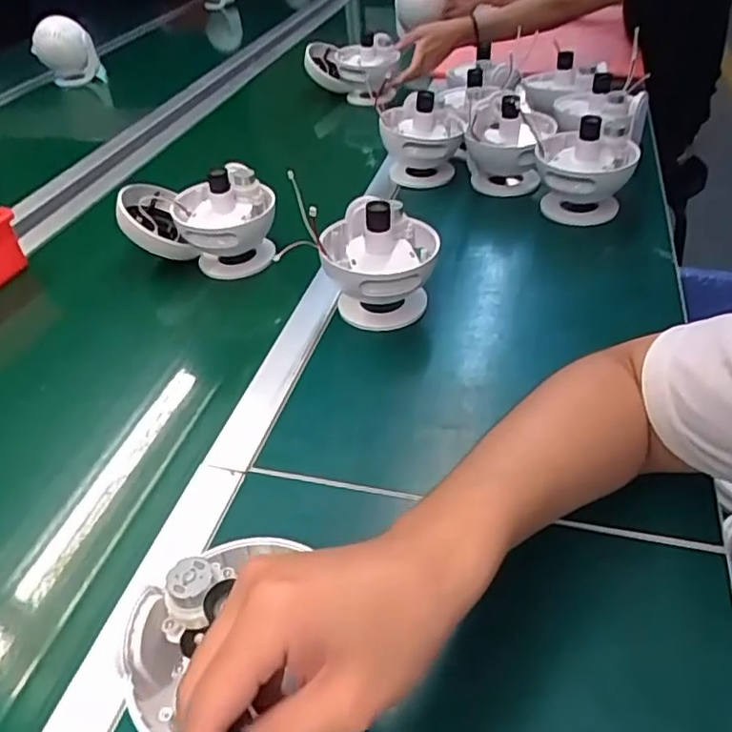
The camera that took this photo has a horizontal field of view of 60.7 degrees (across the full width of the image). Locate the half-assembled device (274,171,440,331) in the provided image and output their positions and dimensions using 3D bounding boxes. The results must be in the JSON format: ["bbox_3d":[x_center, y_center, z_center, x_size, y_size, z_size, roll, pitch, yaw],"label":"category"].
[{"bbox_3d":[0.010,-0.109,0.632,0.118,0.138,0.104,2,32,6],"label":"half-assembled device"}]

